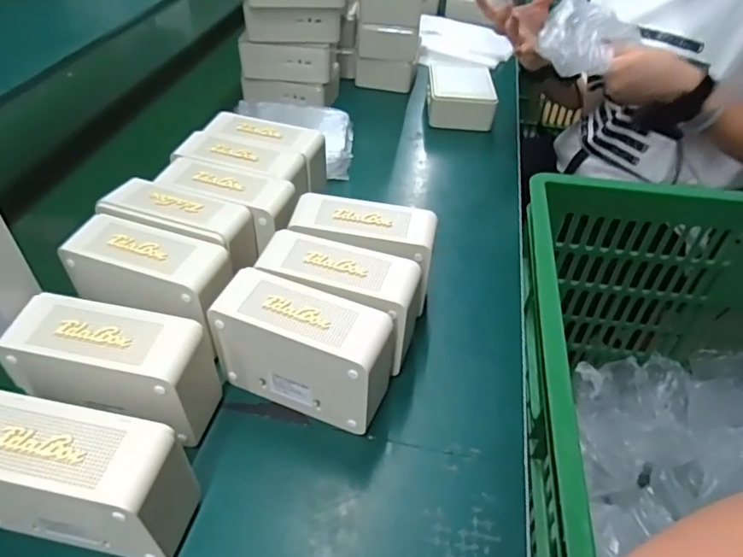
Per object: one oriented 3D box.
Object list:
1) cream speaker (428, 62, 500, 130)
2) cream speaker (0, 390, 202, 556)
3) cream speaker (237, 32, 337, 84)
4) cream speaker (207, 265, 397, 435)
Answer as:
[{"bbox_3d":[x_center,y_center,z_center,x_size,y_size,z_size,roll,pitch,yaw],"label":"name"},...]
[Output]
[{"bbox_3d":[0.147,-0.305,0.885,0.108,0.056,0.141,5,43,1],"label":"cream speaker"},{"bbox_3d":[-0.194,0.138,0.352,0.148,0.105,0.059,9,43,6],"label":"cream speaker"},{"bbox_3d":[-0.126,-0.345,0.816,0.140,0.055,0.077,5,43,1],"label":"cream speaker"},{"bbox_3d":[-0.055,0.064,0.444,0.143,0.108,0.063,17,45,14],"label":"cream speaker"}]

